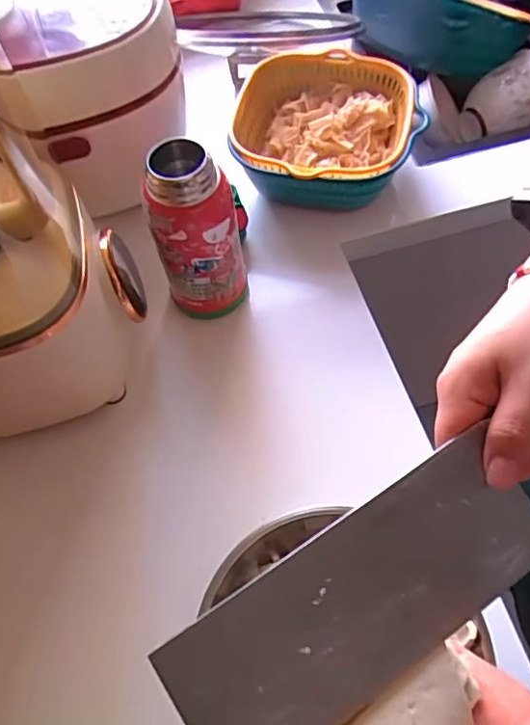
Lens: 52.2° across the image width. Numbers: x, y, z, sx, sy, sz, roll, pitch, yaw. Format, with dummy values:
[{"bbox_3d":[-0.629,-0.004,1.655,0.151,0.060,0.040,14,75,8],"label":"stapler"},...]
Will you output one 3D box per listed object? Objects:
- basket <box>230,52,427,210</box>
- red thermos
[{"bbox_3d":[0.074,-0.267,0.653,0.199,0.092,0.207,7,63,7],"label":"basket"},{"bbox_3d":[-0.063,-0.123,0.523,0.083,0.182,0.075,-15,63,-4],"label":"red thermos"}]

